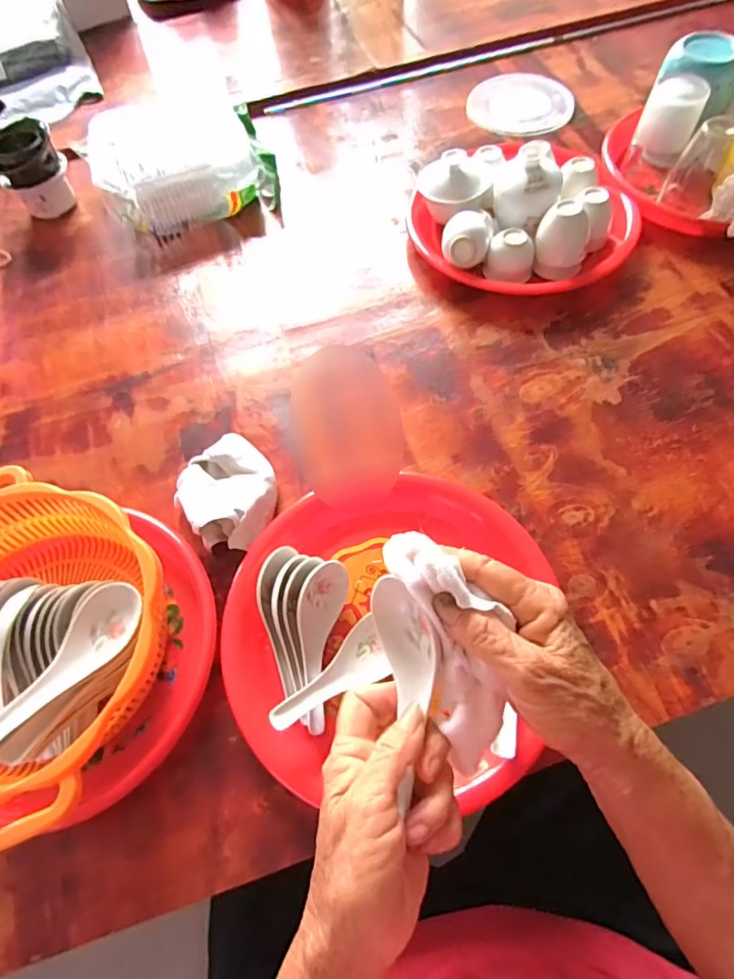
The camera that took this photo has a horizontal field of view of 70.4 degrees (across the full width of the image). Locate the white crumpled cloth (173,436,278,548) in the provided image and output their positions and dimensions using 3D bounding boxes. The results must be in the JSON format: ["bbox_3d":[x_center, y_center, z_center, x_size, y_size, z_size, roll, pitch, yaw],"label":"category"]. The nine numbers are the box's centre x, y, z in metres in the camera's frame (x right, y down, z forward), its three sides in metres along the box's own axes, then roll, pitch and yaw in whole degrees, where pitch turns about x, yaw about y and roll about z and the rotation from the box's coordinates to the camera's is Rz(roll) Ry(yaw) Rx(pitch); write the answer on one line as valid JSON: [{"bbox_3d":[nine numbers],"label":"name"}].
[{"bbox_3d":[-0.122,0.002,0.465,0.098,0.042,0.088,40,73,21],"label":"white crumpled cloth"}]

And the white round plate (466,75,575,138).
[{"bbox_3d":[0.211,-0.539,0.728,0.143,0.016,0.116,32,70,18],"label":"white round plate"}]

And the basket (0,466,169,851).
[{"bbox_3d":[-0.254,0.113,0.395,0.214,0.087,0.212,19,67,13],"label":"basket"}]

